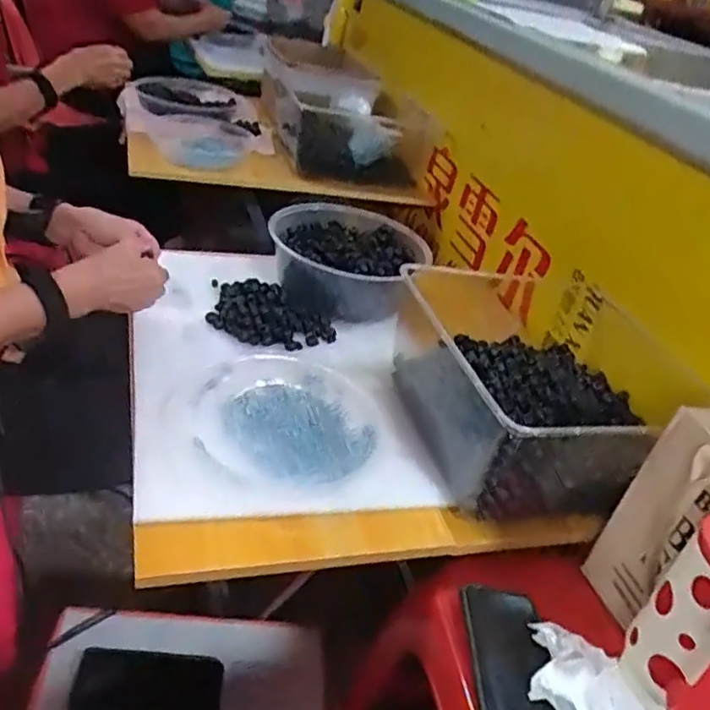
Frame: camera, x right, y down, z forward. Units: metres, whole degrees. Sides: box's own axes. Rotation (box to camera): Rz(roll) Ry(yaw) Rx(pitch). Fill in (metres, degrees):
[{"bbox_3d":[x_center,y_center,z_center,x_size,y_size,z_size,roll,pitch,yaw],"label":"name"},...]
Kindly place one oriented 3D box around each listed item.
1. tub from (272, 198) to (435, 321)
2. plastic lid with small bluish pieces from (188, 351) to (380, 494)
[{"bbox_3d":[-0.010,-0.144,0.993,0.220,0.104,0.240,9,34,-6],"label":"tub"},{"bbox_3d":[-0.068,0.070,0.746,0.207,0.023,0.202,11,36,-8],"label":"plastic lid with small bluish pieces"}]

